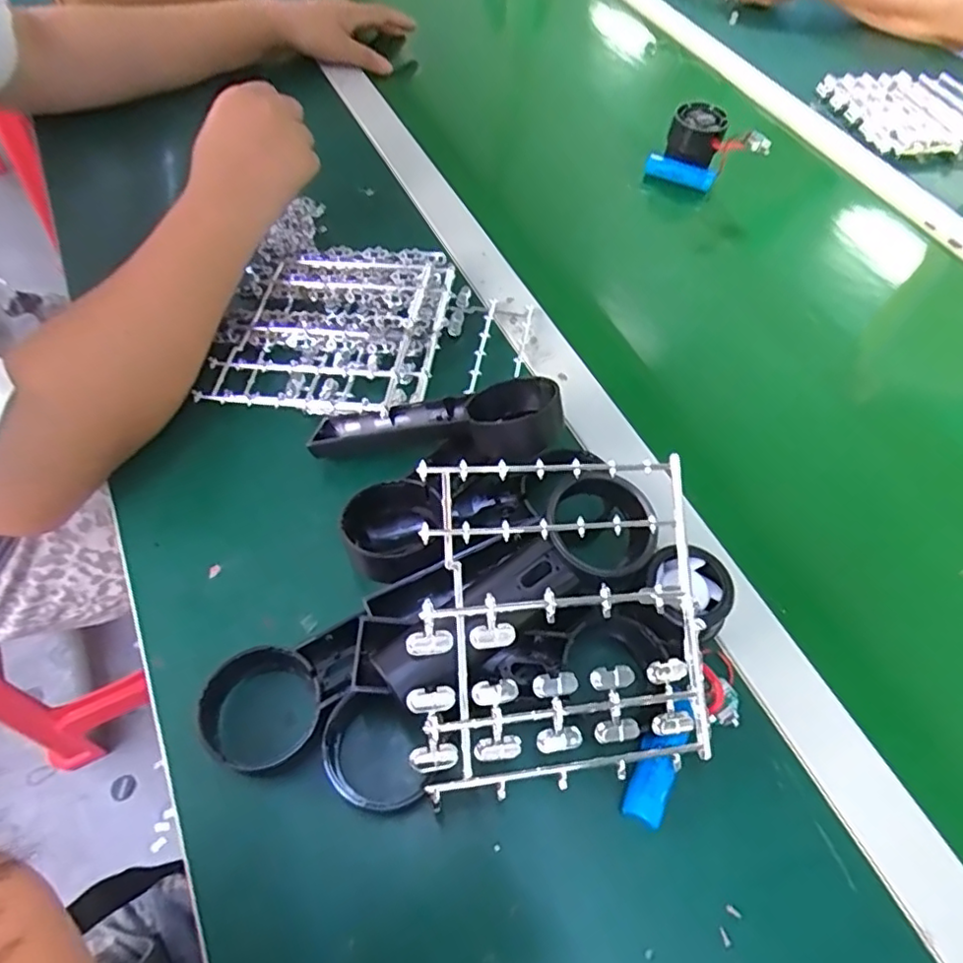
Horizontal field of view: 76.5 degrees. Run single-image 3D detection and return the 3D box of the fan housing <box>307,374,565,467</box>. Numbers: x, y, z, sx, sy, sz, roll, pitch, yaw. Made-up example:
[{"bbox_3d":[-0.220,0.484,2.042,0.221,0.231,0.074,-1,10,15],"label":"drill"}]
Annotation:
[{"bbox_3d":[-0.030,-0.038,0.392,0.163,0.035,0.071,-3,57,16],"label":"fan housing"}]

